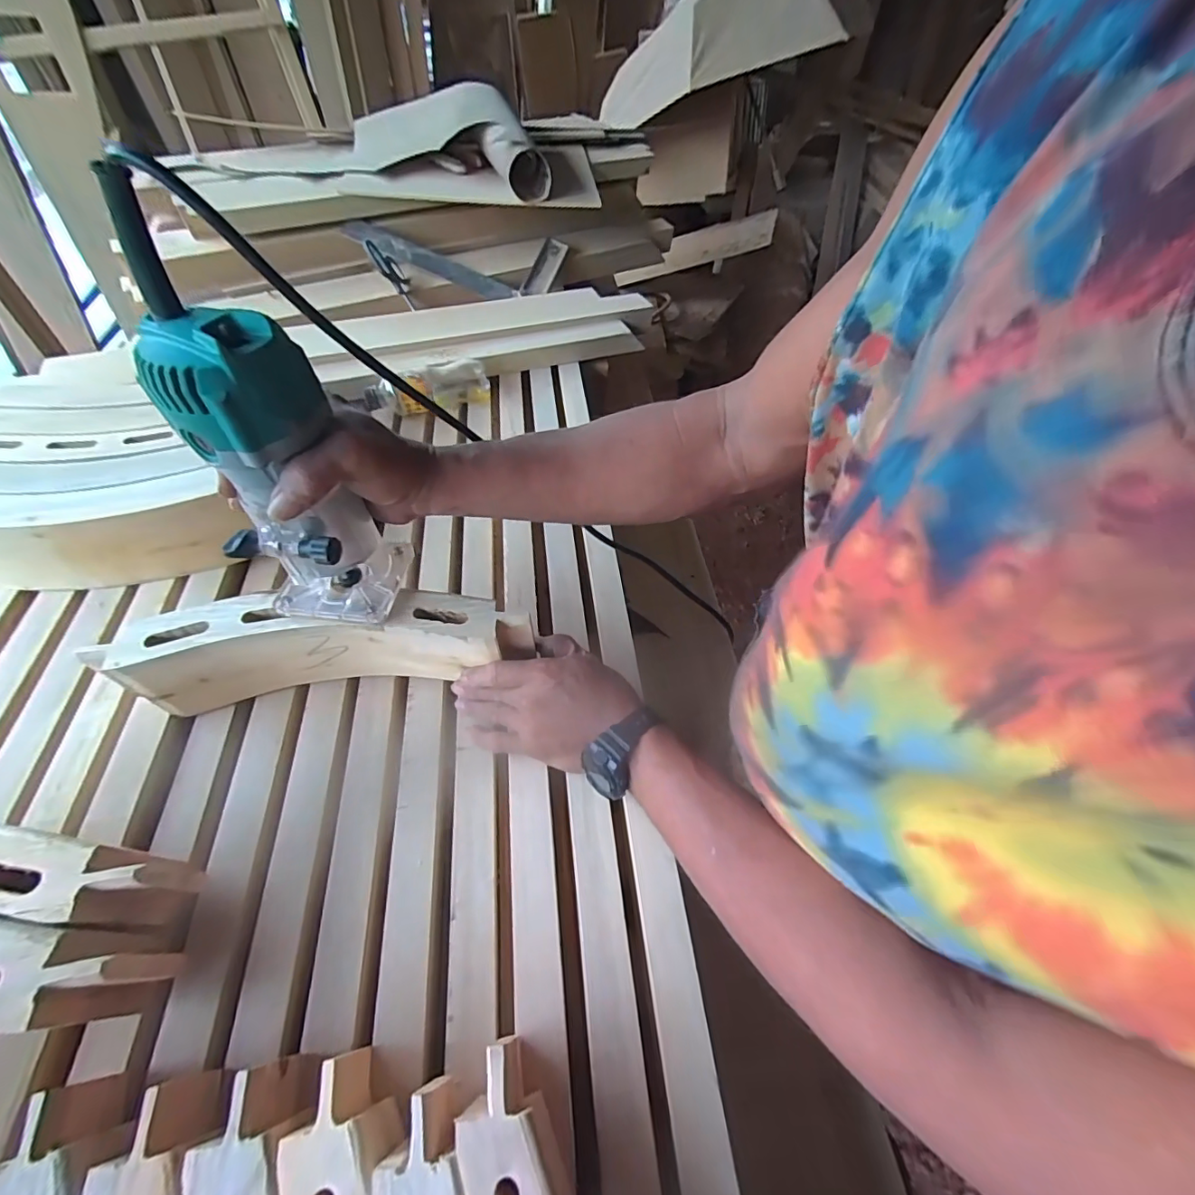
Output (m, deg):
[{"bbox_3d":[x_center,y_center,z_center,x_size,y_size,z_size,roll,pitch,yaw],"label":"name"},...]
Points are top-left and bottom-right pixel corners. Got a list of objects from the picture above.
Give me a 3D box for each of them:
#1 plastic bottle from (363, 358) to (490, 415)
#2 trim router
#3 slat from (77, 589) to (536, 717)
[{"bbox_3d":[-0.241,-0.296,0.718,0.168,0.054,0.059,-25,60,-19],"label":"plastic bottle"},{"bbox_3d":[-0.201,-0.067,0.335,0.096,0.214,0.072,-33,62,-22],"label":"trim router"},{"bbox_3d":[-0.220,0.041,0.439,0.317,0.090,0.063,-5,55,-3],"label":"slat"}]

